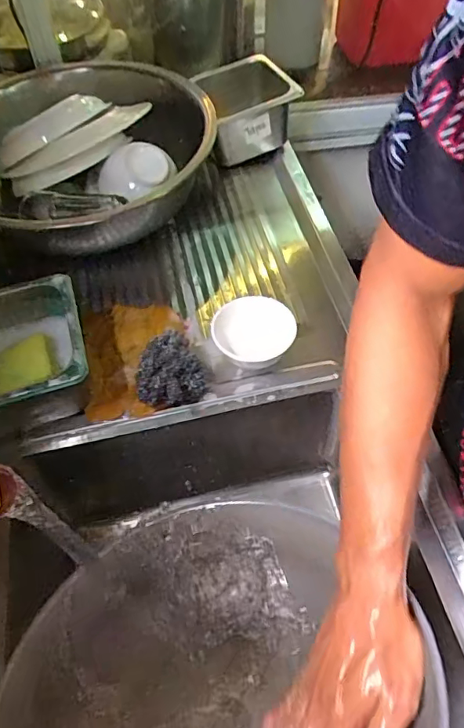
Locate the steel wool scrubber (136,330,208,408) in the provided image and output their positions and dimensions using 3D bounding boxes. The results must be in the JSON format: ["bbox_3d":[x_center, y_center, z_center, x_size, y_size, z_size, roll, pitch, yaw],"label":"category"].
[{"bbox_3d":[-0.071,0.012,0.611,0.070,0.061,0.085,37,64,25],"label":"steel wool scrubber"}]

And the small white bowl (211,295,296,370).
[{"bbox_3d":[0.027,-0.032,0.634,0.094,0.050,0.099,-1,54,1],"label":"small white bowl"}]

